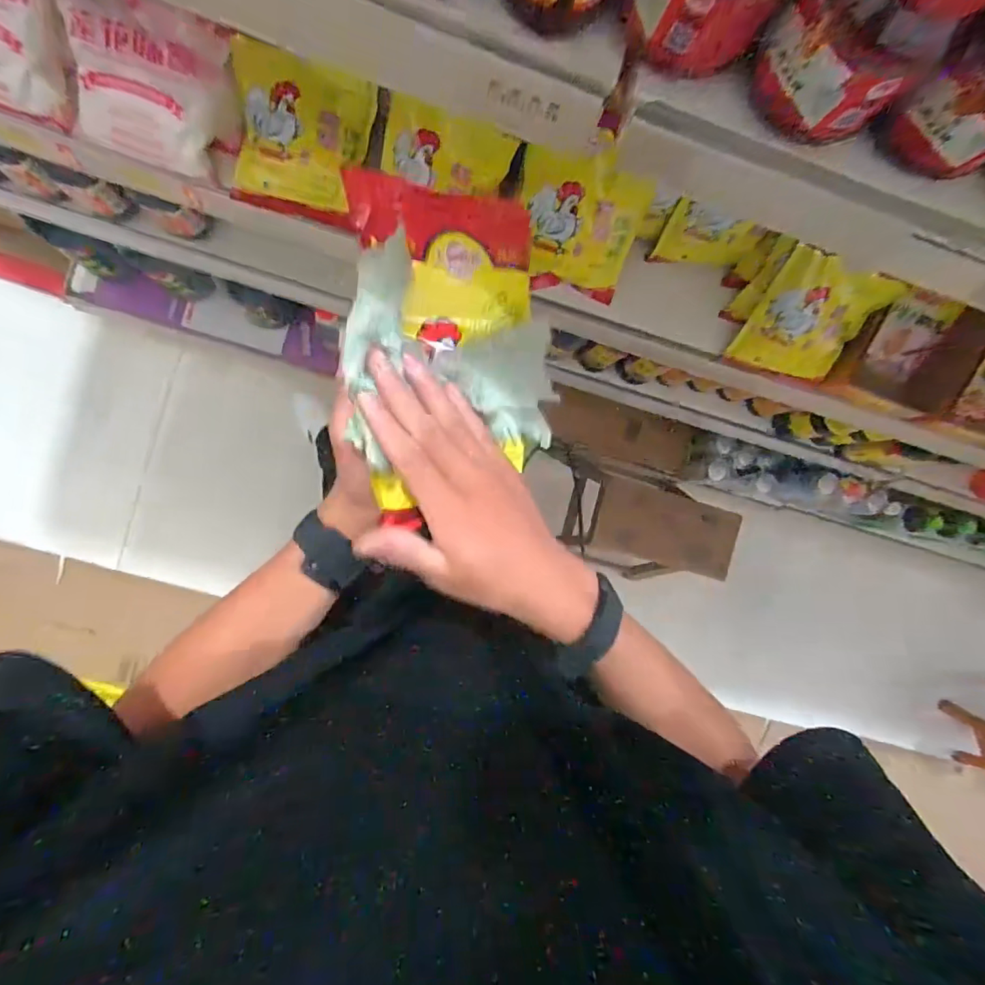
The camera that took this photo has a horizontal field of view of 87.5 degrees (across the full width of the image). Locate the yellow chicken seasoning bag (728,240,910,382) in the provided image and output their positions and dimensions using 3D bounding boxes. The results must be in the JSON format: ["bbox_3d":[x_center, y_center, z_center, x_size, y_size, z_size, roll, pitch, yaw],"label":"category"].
[{"bbox_3d":[0.397,-0.212,0.641,0.135,0.160,0.029,12,56,-4],"label":"yellow chicken seasoning bag"}]

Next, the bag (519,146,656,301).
[{"bbox_3d":[0.099,-0.300,0.588,0.133,0.158,0.022,9,52,3],"label":"bag"}]

